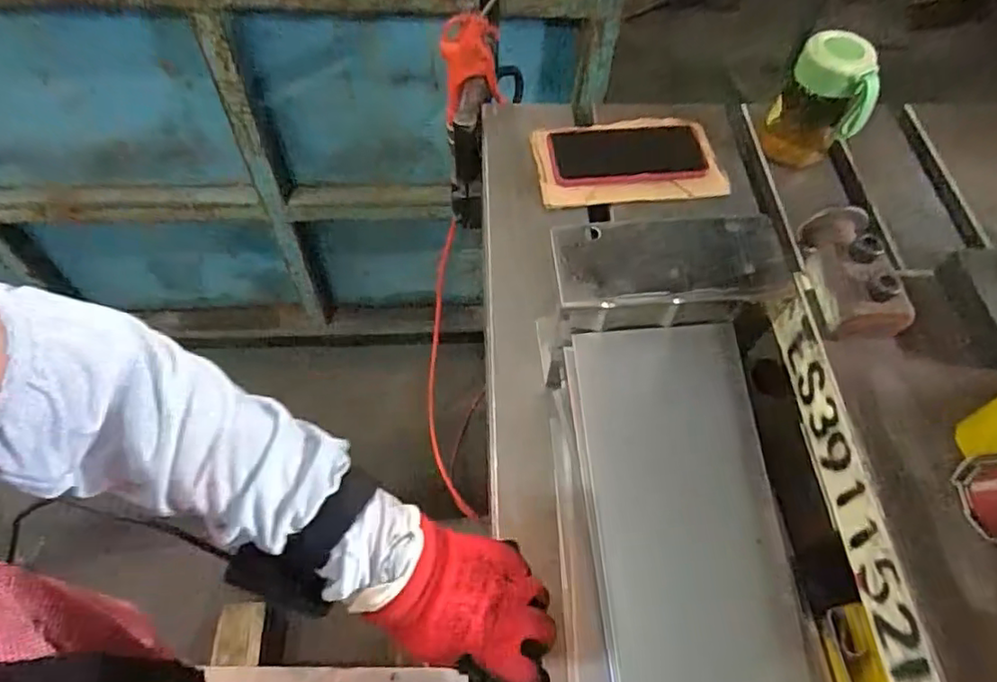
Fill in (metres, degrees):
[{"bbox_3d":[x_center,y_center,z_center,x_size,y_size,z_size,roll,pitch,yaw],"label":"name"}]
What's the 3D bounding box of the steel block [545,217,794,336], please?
[{"bbox_3d":[0.122,-0.051,0.452,0.163,0.032,0.073,-5,65,-3],"label":"steel block"}]

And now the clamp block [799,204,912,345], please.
[{"bbox_3d":[0.229,-0.047,0.409,0.044,0.045,0.093,-5,59,-6],"label":"clamp block"}]

